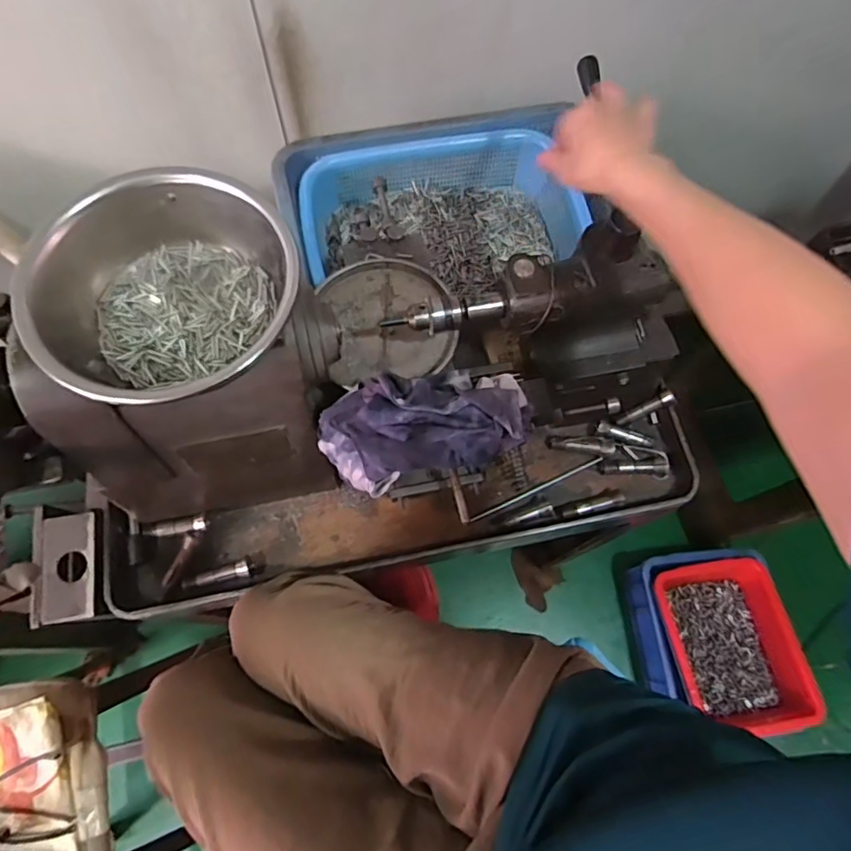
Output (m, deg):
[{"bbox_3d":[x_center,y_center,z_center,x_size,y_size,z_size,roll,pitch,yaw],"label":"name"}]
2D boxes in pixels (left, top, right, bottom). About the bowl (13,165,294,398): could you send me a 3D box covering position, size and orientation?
[{"bbox_3d":[-0.181,-0.095,0.399,0.179,0.065,0.165,1,70,-2],"label":"bowl"}]

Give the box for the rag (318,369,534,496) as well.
[{"bbox_3d":[-0.004,0.001,0.474,0.172,0.065,0.089,-8,71,-5],"label":"rag"}]

